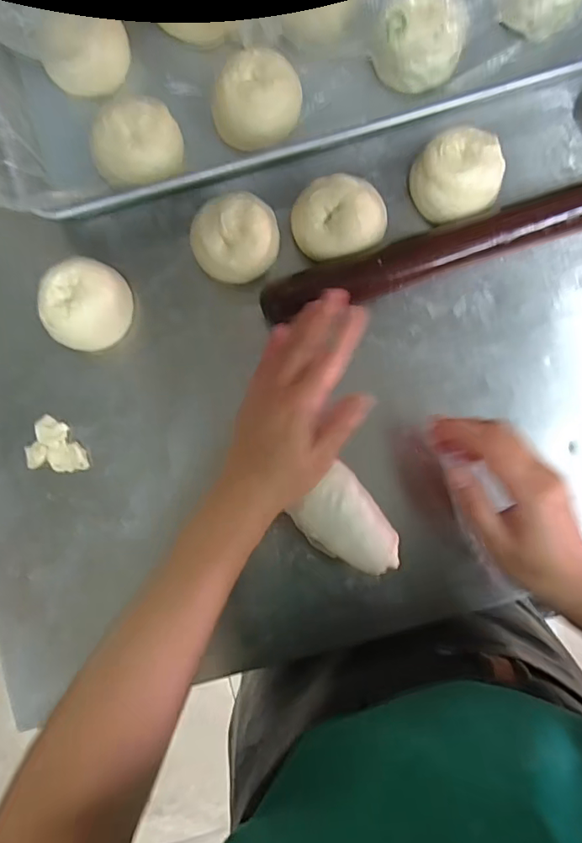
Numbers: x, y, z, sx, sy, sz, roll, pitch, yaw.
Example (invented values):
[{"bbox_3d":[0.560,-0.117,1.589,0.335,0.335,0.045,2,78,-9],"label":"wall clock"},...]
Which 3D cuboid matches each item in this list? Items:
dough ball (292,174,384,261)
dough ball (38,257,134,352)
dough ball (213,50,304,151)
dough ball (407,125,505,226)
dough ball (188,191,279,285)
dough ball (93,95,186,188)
[{"bbox_3d":[0.042,-0.169,0.441,0.081,0.049,0.063,-11,88,-1],"label":"dough ball"},{"bbox_3d":[-0.171,-0.095,0.439,0.063,0.045,0.070,5,88,0],"label":"dough ball"},{"bbox_3d":[-0.027,-0.270,0.445,0.069,0.048,0.081,42,88,1],"label":"dough ball"},{"bbox_3d":[0.139,-0.203,0.444,0.066,0.052,0.063,0,88,0],"label":"dough ball"},{"bbox_3d":[-0.044,-0.148,0.431,0.069,0.044,0.064,0,88,0],"label":"dough ball"},{"bbox_3d":[-0.126,-0.226,0.440,0.069,0.049,0.066,0,88,0],"label":"dough ball"}]

